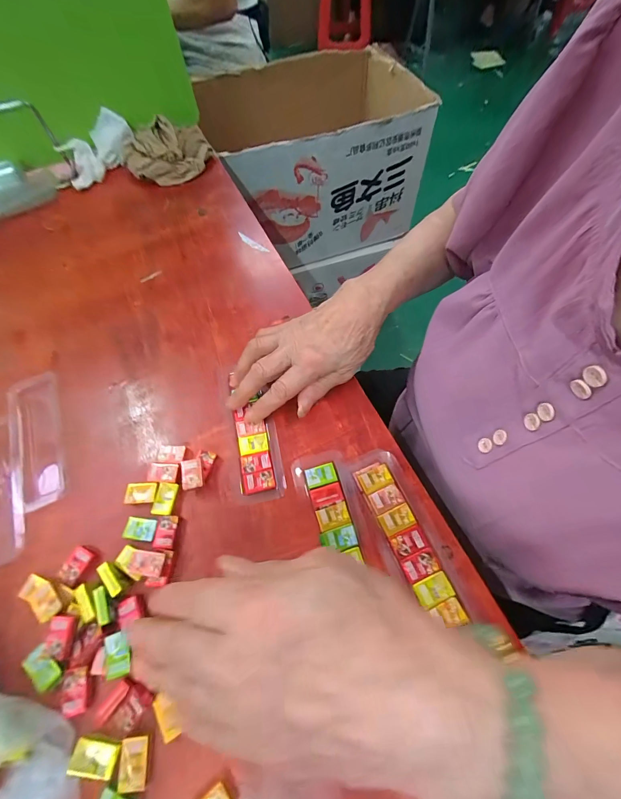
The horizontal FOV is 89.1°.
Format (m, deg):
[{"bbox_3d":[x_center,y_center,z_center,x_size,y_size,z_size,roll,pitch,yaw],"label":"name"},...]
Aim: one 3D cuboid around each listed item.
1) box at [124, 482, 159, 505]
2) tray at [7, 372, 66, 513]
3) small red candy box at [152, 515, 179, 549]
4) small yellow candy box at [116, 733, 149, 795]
[{"bbox_3d":[-0.146,0.080,0.271,0.027,0.004,0.017,-2,63,1],"label":"box"},{"bbox_3d":[-0.256,0.033,0.298,0.034,0.013,0.134,-24,65,-10],"label":"tray"},{"bbox_3d":[-0.118,0.109,0.259,0.017,0.007,0.024,0,64,2],"label":"small red candy box"},{"bbox_3d":[-0.112,0.229,0.199,0.017,0.004,0.025,-5,63,-1],"label":"small yellow candy box"}]

